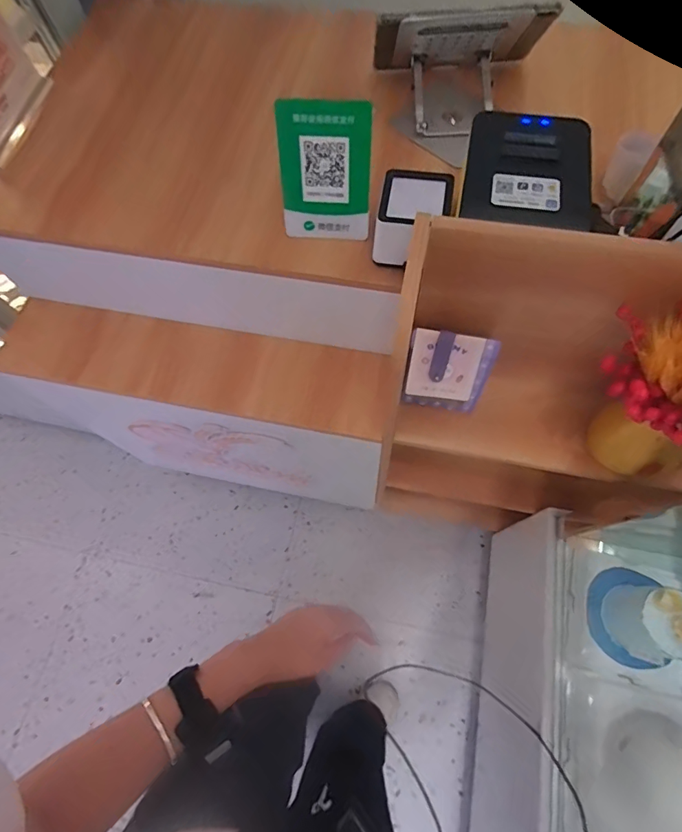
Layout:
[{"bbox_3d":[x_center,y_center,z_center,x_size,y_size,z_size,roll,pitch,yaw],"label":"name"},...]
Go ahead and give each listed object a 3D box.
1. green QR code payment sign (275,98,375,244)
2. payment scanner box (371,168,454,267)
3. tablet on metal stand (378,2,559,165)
[{"bbox_3d":[-0.020,-0.306,0.565,0.111,0.156,0.006,3,44,2],"label":"green QR code payment sign"},{"bbox_3d":[0.096,-0.250,0.569,0.093,0.084,0.103,10,69,7],"label":"payment scanner box"},{"bbox_3d":[0.178,-0.525,0.675,0.247,0.141,0.153,1,68,3],"label":"tablet on metal stand"}]

